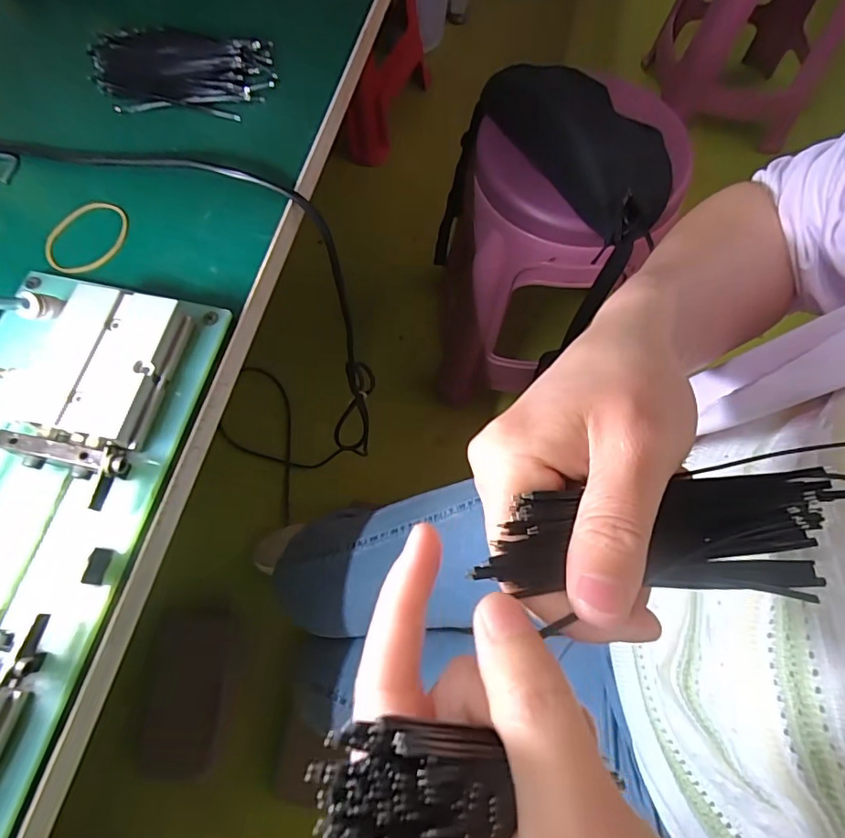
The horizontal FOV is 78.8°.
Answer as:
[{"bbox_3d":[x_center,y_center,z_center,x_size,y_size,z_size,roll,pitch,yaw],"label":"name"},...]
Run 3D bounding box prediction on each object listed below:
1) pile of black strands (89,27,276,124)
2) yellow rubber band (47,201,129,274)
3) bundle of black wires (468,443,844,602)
[{"bbox_3d":[-0.165,-0.239,0.350,0.126,0.015,0.072,1,69,0],"label":"pile of black strands"},{"bbox_3d":[-0.197,-0.108,0.304,0.041,0.004,0.052,31,72,11],"label":"yellow rubber band"},{"bbox_3d":[0.074,0.032,0.149,0.118,0.013,0.040,-5,69,-7],"label":"bundle of black wires"}]

